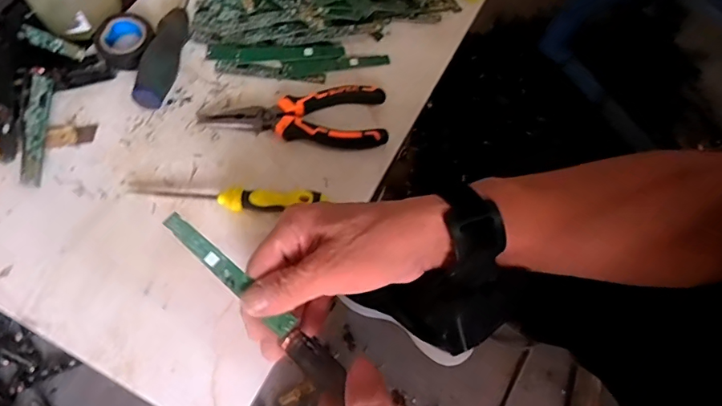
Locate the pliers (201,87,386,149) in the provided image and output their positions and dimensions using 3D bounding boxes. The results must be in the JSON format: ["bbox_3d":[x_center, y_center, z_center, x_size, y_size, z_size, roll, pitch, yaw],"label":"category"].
[{"bbox_3d":[-0.057,-0.072,0.428,0.158,0.015,0.055,-4,64,-5],"label":"pliers"}]

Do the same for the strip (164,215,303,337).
[{"bbox_3d":[-0.077,0.044,0.293,0.099,0.005,0.012,48,67,-15],"label":"strip"}]

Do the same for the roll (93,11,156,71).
[{"bbox_3d":[-0.214,-0.149,0.448,0.044,0.018,0.053,18,64,6],"label":"roll"}]

